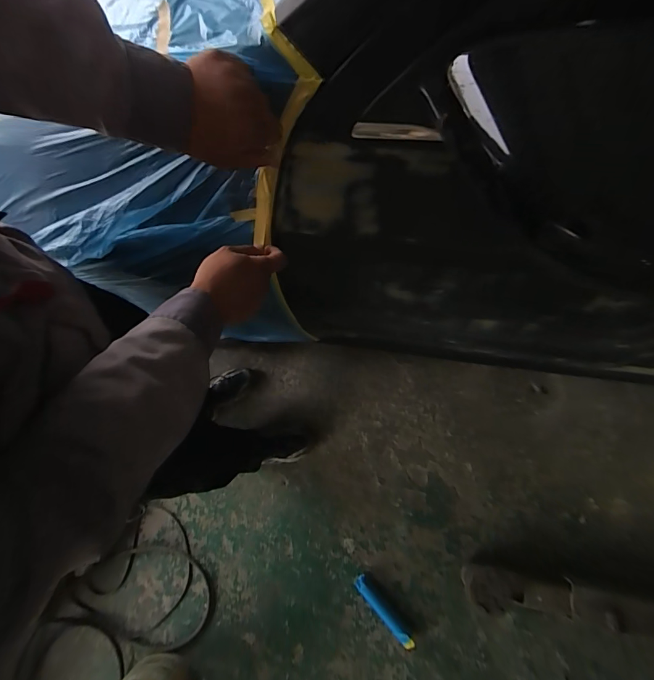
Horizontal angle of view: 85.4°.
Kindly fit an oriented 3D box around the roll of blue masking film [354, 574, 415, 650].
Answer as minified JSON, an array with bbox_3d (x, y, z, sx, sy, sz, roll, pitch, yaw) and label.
[{"bbox_3d":[0.168,0.807,1.051,0.032,0.026,0.233,-40,77,-8],"label":"roll of blue masking film"}]

